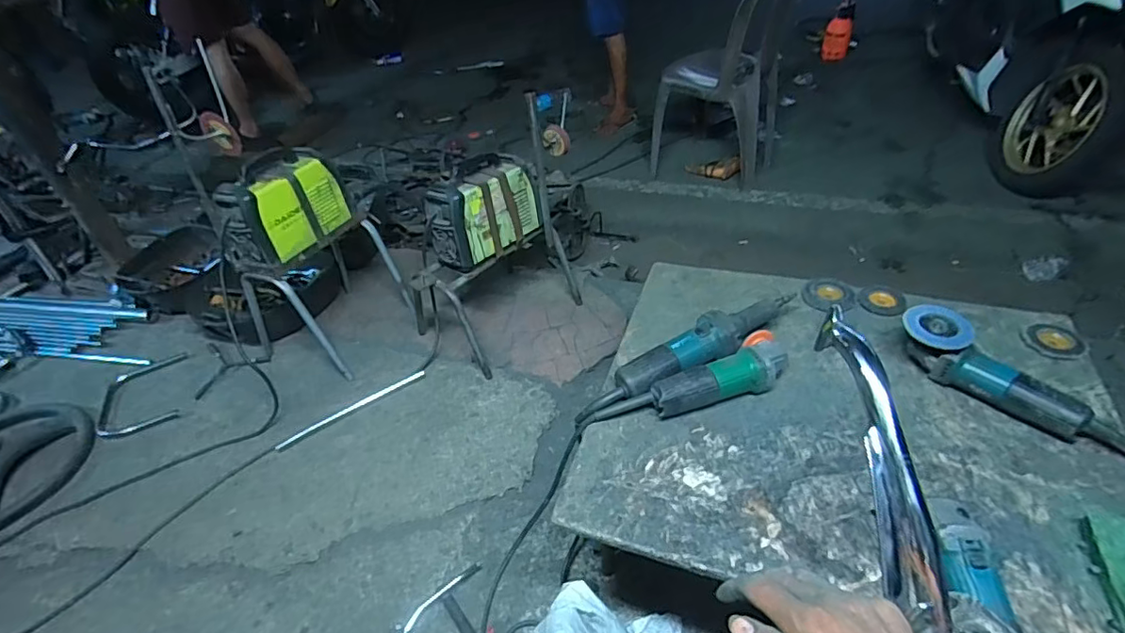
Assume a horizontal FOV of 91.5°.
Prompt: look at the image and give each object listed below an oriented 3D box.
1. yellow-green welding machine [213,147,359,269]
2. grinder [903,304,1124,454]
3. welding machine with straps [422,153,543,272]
[{"bbox_3d":[-0.710,-0.285,1.411,0.148,0.216,0.301,11,44,18],"label":"yellow-green welding machine"},{"bbox_3d":[0.701,0.092,0.849,0.094,0.085,0.333,-34,49,-27],"label":"grinder"},{"bbox_3d":[-0.210,-0.282,1.437,0.145,0.212,0.304,24,50,29],"label":"welding machine with straps"}]

